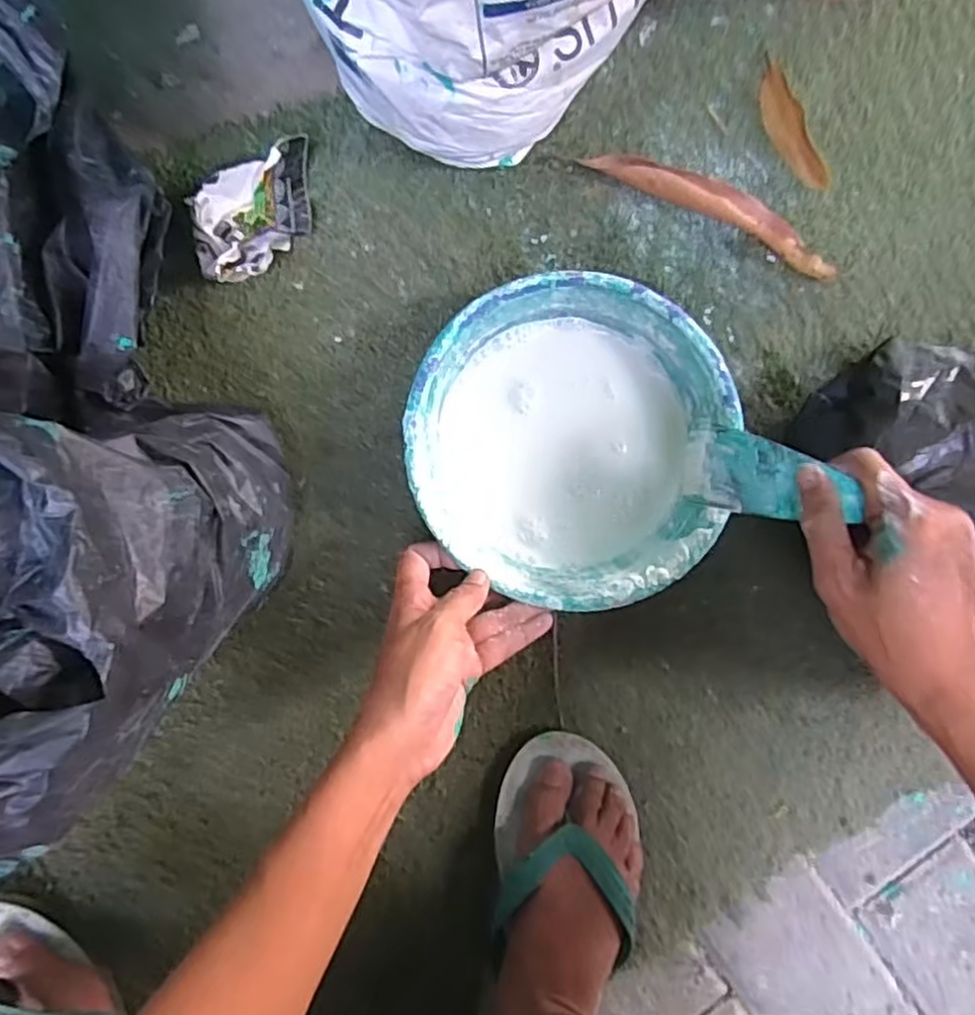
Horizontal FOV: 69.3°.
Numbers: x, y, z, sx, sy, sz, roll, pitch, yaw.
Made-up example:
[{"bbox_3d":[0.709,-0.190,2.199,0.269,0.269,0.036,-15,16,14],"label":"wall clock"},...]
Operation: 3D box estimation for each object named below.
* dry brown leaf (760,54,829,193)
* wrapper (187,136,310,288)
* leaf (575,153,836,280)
[{"bbox_3d":[0.209,-0.264,0.488,0.022,0.017,0.094,-26,94,-4],"label":"dry brown leaf"},{"bbox_3d":[-0.141,-0.184,0.441,0.049,0.046,0.098,42,88,-5],"label":"wrapper"},{"bbox_3d":[0.156,-0.205,0.478,0.182,0.030,0.025,26,90,-6],"label":"leaf"}]

